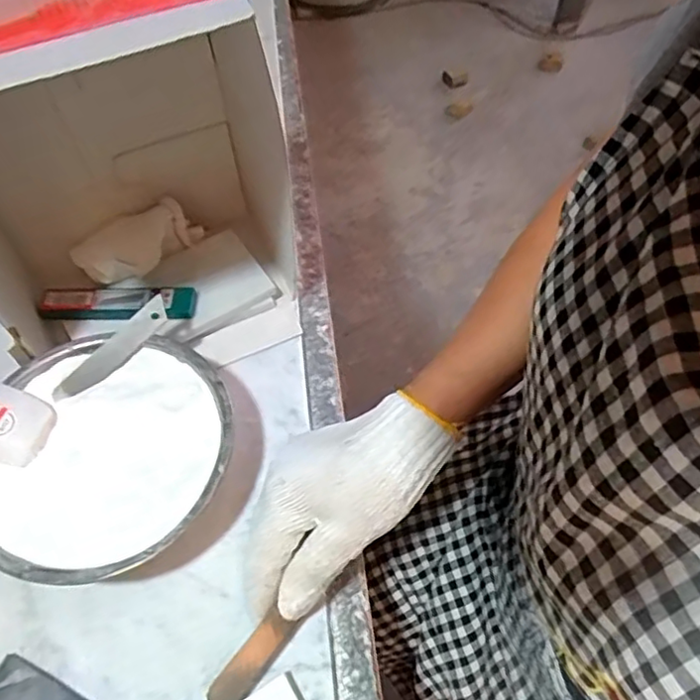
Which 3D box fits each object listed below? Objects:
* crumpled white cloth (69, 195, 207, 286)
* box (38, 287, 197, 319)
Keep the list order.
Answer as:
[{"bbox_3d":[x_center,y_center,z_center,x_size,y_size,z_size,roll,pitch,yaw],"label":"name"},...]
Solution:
[{"bbox_3d":[-0.166,-0.085,0.493,0.096,0.039,0.031,-31,59,-17],"label":"crumpled white cloth"},{"bbox_3d":[-0.174,-0.037,0.473,0.112,0.015,0.026,-3,55,2],"label":"box"}]

